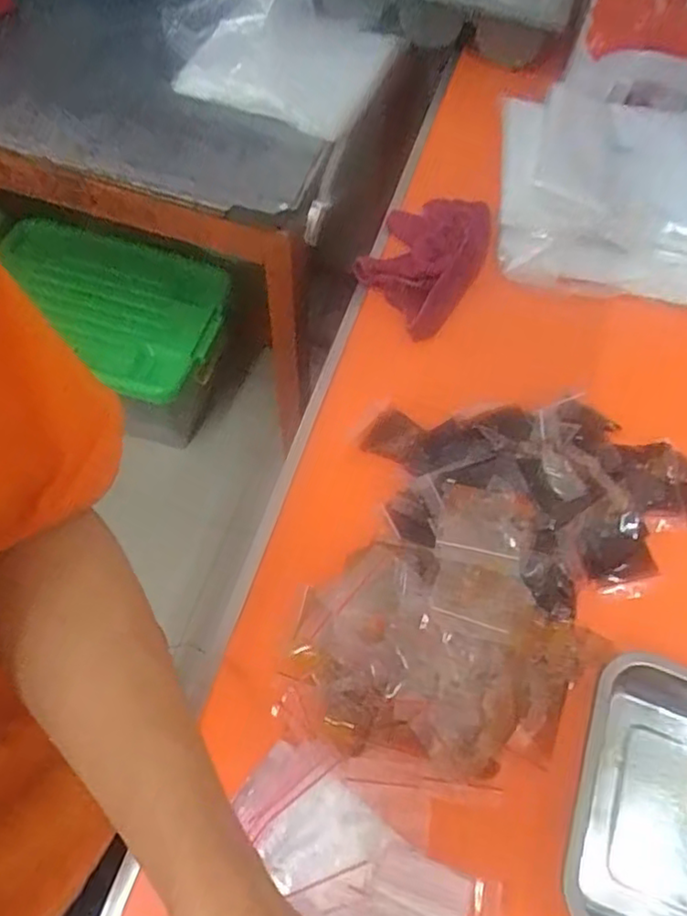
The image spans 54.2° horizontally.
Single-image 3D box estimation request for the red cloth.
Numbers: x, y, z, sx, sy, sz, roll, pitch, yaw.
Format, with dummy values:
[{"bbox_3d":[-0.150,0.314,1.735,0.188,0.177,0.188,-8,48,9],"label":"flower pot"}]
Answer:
[{"bbox_3d":[0.095,-0.229,0.804,0.120,0.104,0.147,23,62,9],"label":"red cloth"}]

